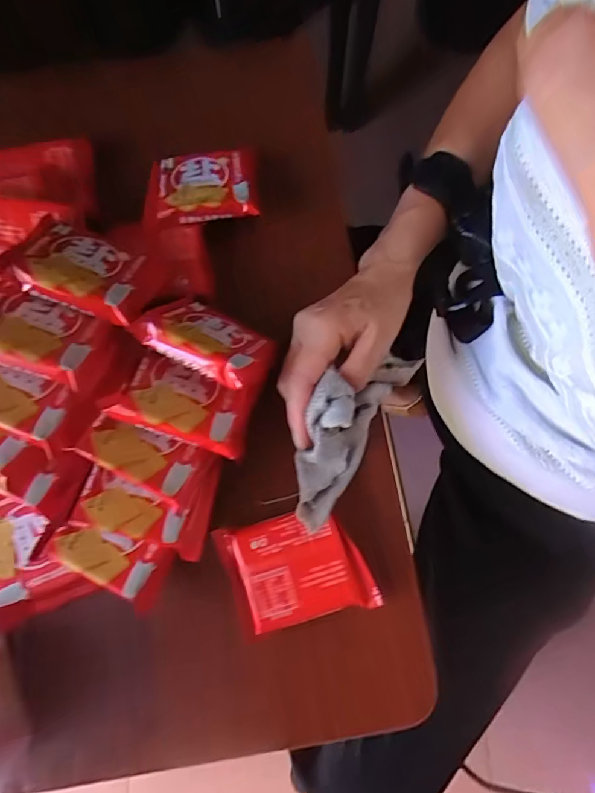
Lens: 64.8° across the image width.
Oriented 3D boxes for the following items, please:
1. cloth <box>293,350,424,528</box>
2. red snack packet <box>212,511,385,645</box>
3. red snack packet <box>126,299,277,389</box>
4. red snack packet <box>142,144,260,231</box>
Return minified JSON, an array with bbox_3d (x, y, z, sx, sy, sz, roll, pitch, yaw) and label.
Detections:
[{"bbox_3d":[0.033,0.019,0.326,0.049,0.057,0.142,31,80,7],"label":"cloth"},{"bbox_3d":[-0.001,0.119,0.329,0.099,0.012,0.072,-14,77,-4],"label":"red snack packet"},{"bbox_3d":[-0.058,-0.040,0.331,0.087,0.071,0.014,30,122,8],"label":"red snack packet"},{"bbox_3d":[-0.078,-0.172,0.378,0.091,0.015,0.068,-9,78,-1],"label":"red snack packet"}]

